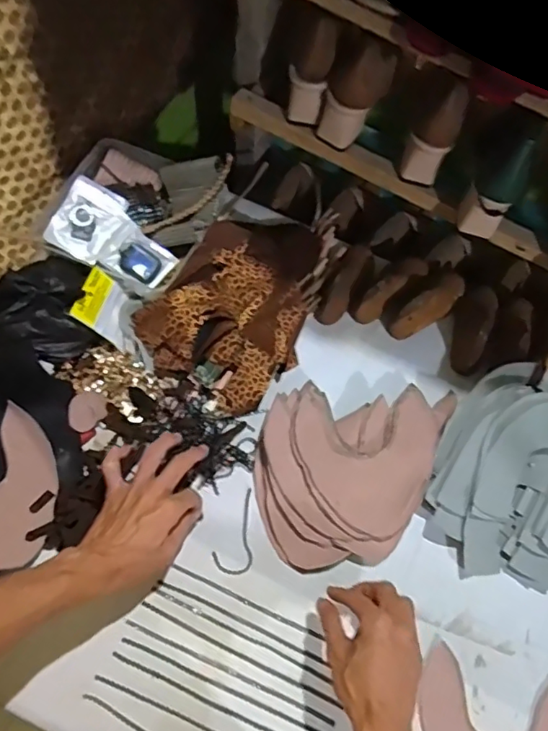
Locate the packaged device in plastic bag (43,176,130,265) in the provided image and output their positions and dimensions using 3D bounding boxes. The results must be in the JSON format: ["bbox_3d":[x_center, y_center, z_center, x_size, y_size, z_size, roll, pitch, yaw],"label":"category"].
[{"bbox_3d":[-0.241,-0.188,0.725,0.075,0.016,0.102,30,77,-12],"label":"packaged device in plastic bag"}]

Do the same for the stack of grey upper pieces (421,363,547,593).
[{"bbox_3d":[0.281,0.124,0.653,0.201,0.094,0.250,2,66,-3],"label":"stack of grey upper pieces"}]

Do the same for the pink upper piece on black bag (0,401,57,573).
[{"bbox_3d":[-0.314,0.148,0.613,0.155,0.026,0.158,-33,71,-16],"label":"pink upper piece on black bag"}]

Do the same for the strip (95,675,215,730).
[{"bbox_3d":[-0.074,0.362,0.560,0.231,0.007,0.005,21,66,6],"label":"strip"}]

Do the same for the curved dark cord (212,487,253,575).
[{"bbox_3d":[-0.033,0.194,0.645,0.045,0.004,0.095,28,67,9],"label":"curved dark cord"}]

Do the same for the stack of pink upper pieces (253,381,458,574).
[{"bbox_3d":[0.098,0.128,0.665,0.230,0.038,0.207,3,66,-2],"label":"stack of pink upper pieces"}]

